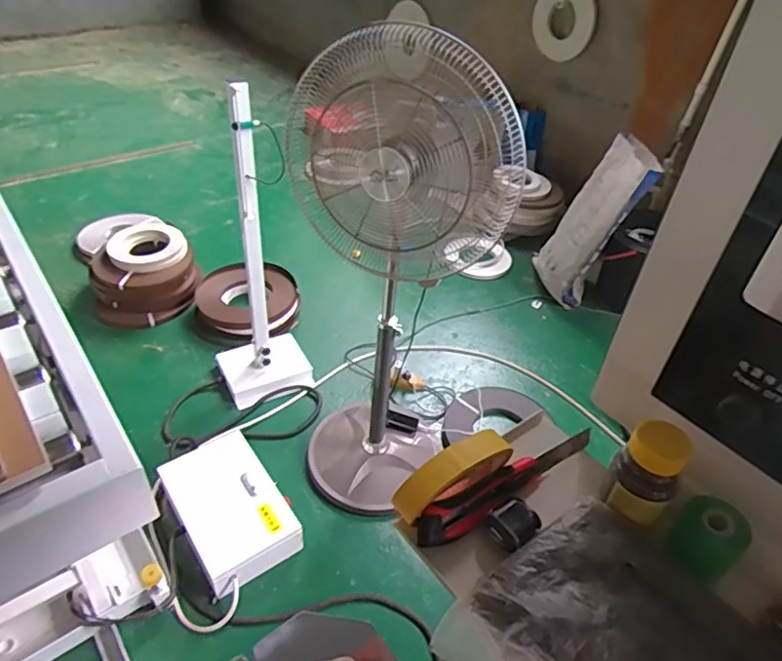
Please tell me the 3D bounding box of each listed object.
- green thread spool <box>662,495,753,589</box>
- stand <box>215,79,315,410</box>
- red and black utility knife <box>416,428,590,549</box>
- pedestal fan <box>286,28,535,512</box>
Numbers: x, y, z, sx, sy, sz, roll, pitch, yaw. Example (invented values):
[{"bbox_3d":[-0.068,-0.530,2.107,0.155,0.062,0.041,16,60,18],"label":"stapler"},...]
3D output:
[{"bbox_3d":[0.268,0.173,0.484,0.051,0.042,0.046,35,49,30],"label":"green thread spool"},{"bbox_3d":[-0.421,-0.203,1.751,0.286,0.997,0.246,-20,47,-26],"label":"stand"},{"bbox_3d":[0.116,0.142,0.550,0.223,0.025,0.028,-24,48,-29],"label":"red and black utility knife"},{"bbox_3d":[-0.008,-0.042,1.439,0.388,1.225,0.373,-11,44,-18],"label":"pedestal fan"}]

